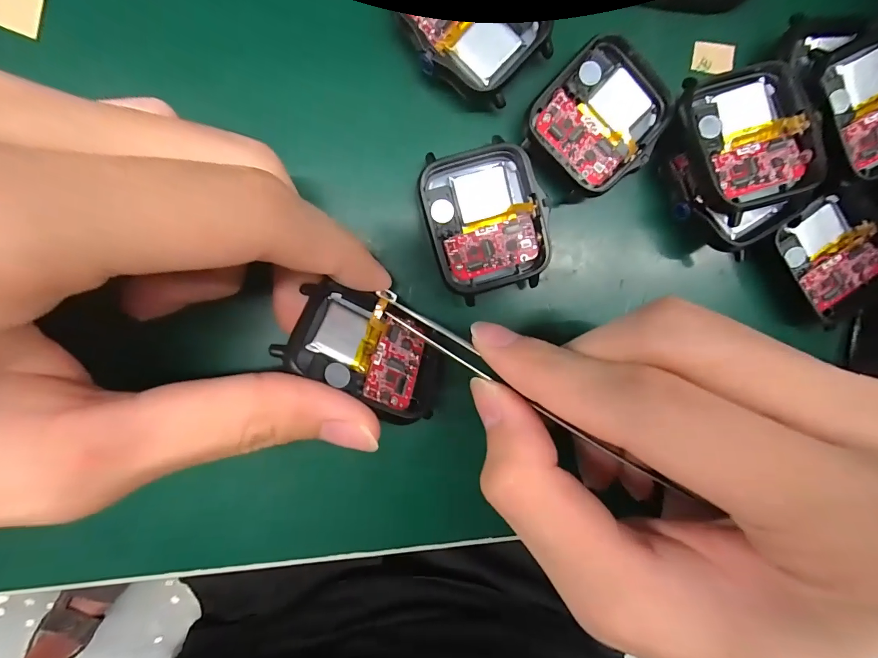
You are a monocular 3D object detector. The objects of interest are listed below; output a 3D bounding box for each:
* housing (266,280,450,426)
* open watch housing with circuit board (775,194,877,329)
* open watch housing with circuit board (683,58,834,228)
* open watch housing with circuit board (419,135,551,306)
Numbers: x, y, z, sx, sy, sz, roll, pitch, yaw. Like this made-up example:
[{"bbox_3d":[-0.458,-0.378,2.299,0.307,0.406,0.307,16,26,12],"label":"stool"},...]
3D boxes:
[{"bbox_3d":[-0.018,0.006,0.115,0.047,0.011,0.034,31,50,-16],"label":"housing"},{"bbox_3d":[0.141,-0.024,0.140,0.035,0.005,0.040,-33,97,-3],"label":"open watch housing with circuit board"},{"bbox_3d":[0.099,-0.061,0.123,0.038,0.011,0.043,-18,96,-5],"label":"open watch housing with circuit board"},{"bbox_3d":[0.016,-0.035,0.126,0.038,0.007,0.045,-20,96,-4],"label":"open watch housing with circuit board"}]

